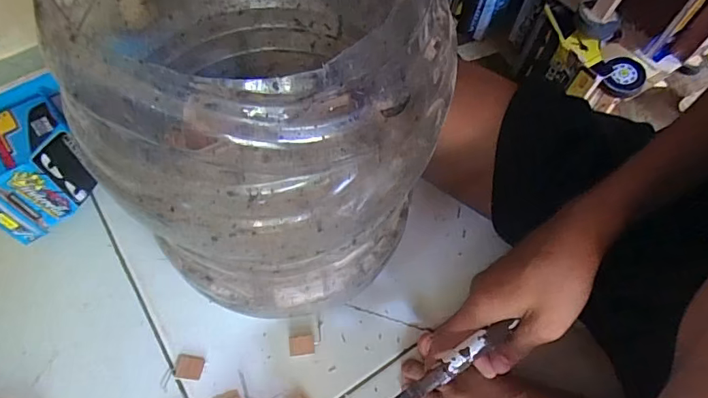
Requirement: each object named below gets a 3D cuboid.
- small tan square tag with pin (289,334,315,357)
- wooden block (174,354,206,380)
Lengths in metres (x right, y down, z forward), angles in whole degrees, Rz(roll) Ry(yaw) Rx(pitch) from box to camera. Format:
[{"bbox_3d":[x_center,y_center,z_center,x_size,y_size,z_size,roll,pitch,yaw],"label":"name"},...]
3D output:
[{"bbox_3d":[-0.053,0.147,0.466,0.025,0.004,0.019,-3,64,-5],"label":"small tan square tag with pin"},{"bbox_3d":[-0.161,0.164,0.450,0.027,0.008,0.023,7,63,0],"label":"wooden block"}]

